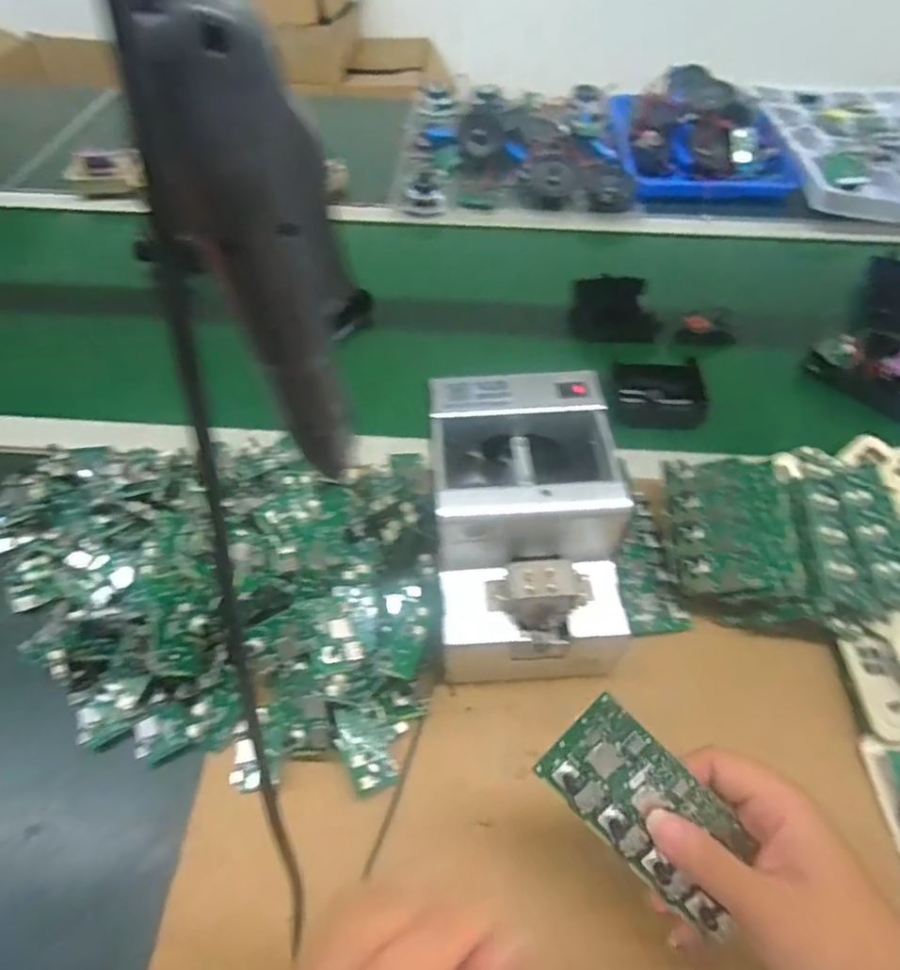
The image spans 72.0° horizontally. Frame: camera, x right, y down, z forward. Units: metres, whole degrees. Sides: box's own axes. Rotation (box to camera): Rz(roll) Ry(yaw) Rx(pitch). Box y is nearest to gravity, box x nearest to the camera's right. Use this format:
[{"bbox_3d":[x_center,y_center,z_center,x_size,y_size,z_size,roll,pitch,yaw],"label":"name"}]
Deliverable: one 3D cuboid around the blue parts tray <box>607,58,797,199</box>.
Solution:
[{"bbox_3d":[0.384,-0.560,0.964,0.245,0.071,0.277,-2,54,-1],"label":"blue parts tray"}]

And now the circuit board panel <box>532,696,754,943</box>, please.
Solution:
[{"bbox_3d":[0.100,0.162,0.312,0.106,0.009,0.052,44,82,2],"label":"circuit board panel"}]

